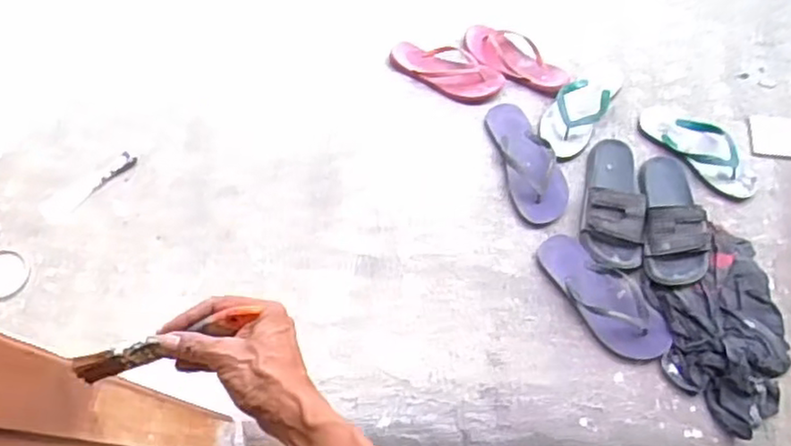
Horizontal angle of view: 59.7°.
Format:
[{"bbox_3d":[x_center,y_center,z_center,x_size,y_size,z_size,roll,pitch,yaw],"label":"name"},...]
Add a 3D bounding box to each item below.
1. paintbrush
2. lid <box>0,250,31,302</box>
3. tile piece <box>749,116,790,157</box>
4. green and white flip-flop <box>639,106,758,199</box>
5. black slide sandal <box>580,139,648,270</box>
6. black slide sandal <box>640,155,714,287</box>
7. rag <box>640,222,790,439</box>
[{"bbox_3d":[-0.191,0.100,0.560,0.166,0.016,0.021,-19,69,14],"label":"paintbrush"},{"bbox_3d":[-0.737,0.099,1.292,0.093,0.014,0.094,0,70,1],"label":"lid"},{"bbox_3d":[0.757,-0.170,1.360,0.106,0.008,0.093,3,62,5],"label":"tile piece"},{"bbox_3d":[0.596,-0.150,1.338,0.115,0.035,0.254,-41,75,-13],"label":"green and white flip-flop"},{"bbox_3d":[0.403,-0.045,1.276,0.106,0.065,0.263,9,70,4],"label":"black slide sandal"},{"bbox_3d":[0.505,-0.008,1.254,0.112,0.083,0.252,7,70,3],"label":"black slide sandal"},{"bbox_3d":[0.551,0.173,1.171,0.205,0.040,0.341,-5,70,-1],"label":"rag"}]

